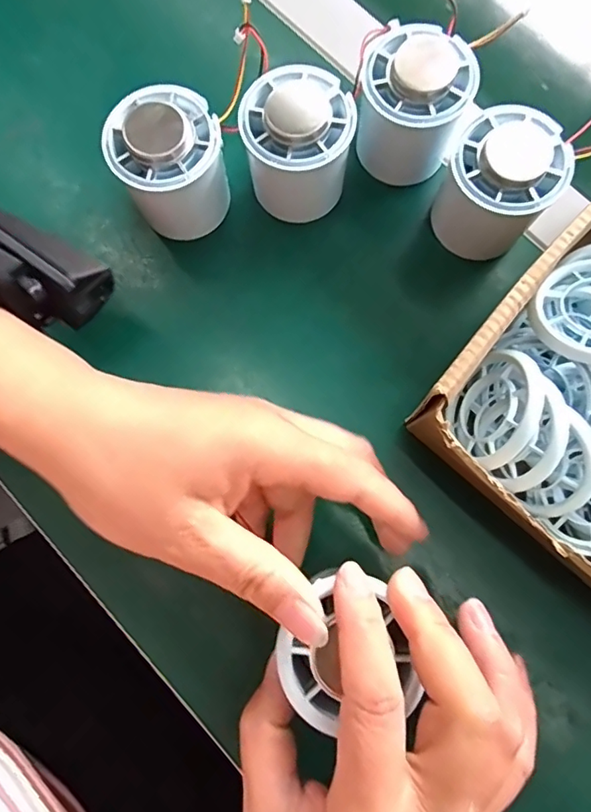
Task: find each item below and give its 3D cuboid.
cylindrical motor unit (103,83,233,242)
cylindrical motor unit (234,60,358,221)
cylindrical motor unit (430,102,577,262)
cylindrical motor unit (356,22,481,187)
[{"bbox_3d":[-0.062,-0.122,0.264,0.052,0.061,0.050,0,79,0],"label":"cylindrical motor unit"},{"bbox_3d":[0.001,-0.132,0.263,0.052,0.059,0.053,0,79,0],"label":"cylindrical motor unit"},{"bbox_3d":[0.101,-0.109,0.256,0.050,0.046,0.054,0,79,0],"label":"cylindrical motor unit"},{"bbox_3d":[0.060,-0.153,0.268,0.052,0.053,0.051,0,79,0],"label":"cylindrical motor unit"}]

